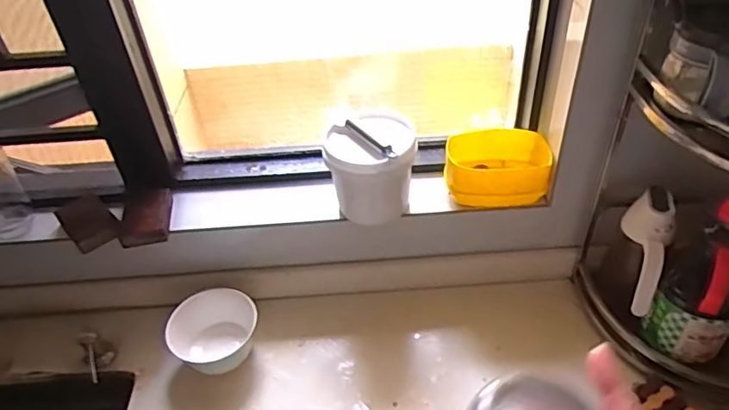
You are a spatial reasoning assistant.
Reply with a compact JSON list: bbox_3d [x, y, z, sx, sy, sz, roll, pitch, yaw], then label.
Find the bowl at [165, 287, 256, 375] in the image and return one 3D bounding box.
[{"bbox_3d":[-0.218,0.195,0.789,0.116,0.086,0.114,-2,41,2],"label":"bowl"}]

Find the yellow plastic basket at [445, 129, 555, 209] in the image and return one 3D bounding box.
[{"bbox_3d":[0.195,-0.055,0.807,0.149,0.069,0.097,0,41,5],"label":"yellow plastic basket"}]

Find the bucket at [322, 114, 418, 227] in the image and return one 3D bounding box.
[{"bbox_3d":[0.014,-0.051,0.784,0.115,0.128,0.110,-2,41,2],"label":"bucket"}]

